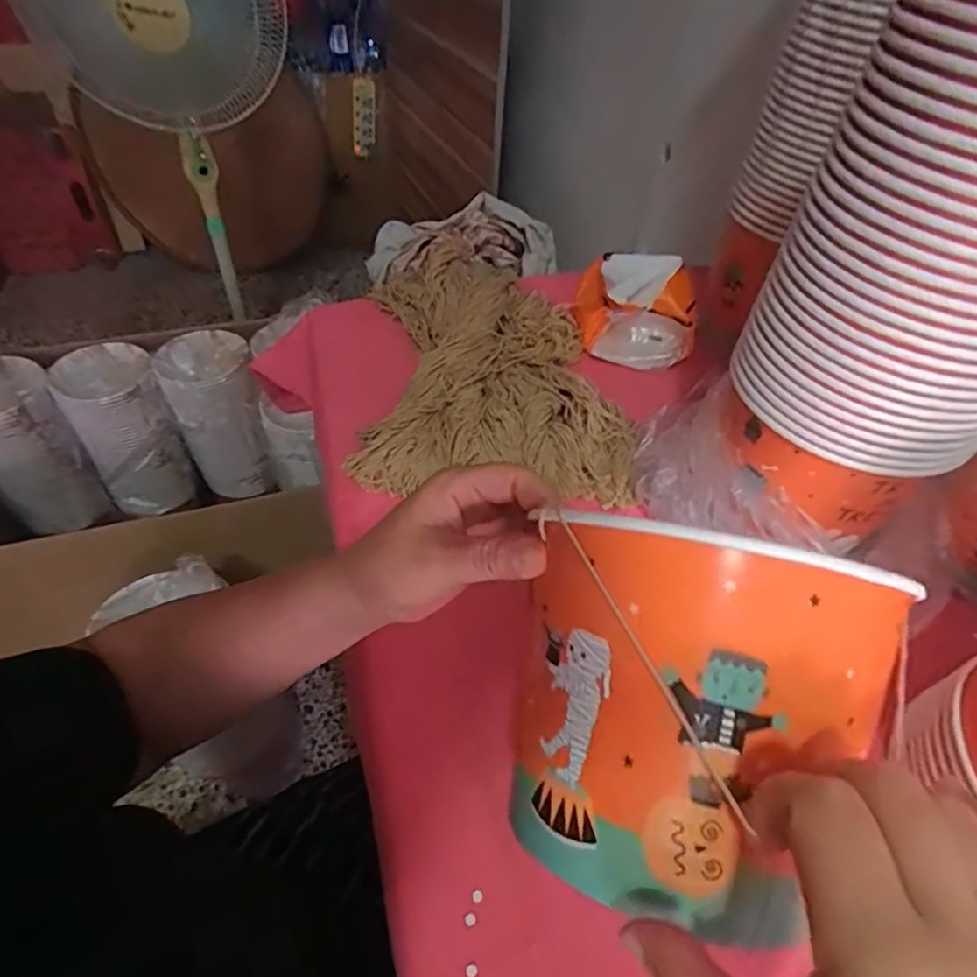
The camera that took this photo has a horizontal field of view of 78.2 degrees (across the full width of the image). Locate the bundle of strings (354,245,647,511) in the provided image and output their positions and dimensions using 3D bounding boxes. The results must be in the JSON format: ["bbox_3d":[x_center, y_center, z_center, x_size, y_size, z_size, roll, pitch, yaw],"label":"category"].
[{"bbox_3d":[0.003,-0.121,0.584,0.246,0.057,0.319,1,49,-2],"label":"bundle of strings"}]

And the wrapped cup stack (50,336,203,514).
[{"bbox_3d":[-0.683,-0.110,1.156,0.155,0.297,0.145,-21,52,-22],"label":"wrapped cup stack"}]

